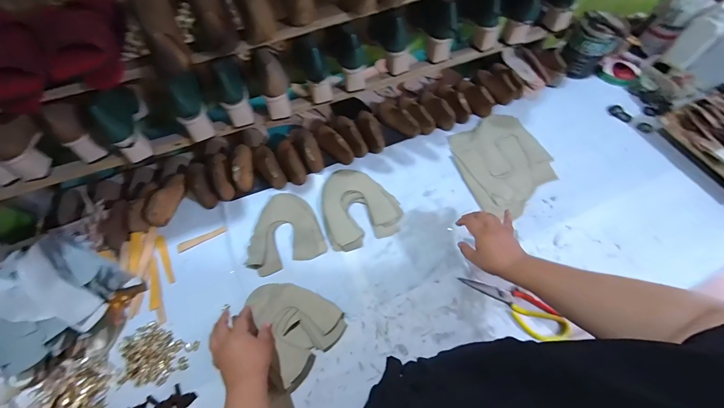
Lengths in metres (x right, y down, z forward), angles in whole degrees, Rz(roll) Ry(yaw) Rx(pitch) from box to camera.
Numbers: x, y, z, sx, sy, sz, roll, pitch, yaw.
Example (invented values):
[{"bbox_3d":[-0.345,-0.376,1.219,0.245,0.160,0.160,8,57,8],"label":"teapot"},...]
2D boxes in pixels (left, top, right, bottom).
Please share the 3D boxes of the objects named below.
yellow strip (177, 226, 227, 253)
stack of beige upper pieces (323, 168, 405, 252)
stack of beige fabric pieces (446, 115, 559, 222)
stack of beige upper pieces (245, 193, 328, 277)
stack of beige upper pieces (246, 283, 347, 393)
[{"bbox_3d":[-0.364,0.078,0.704,0.109,0.007,0.021,-27,66,-10],"label":"yellow strip"},{"bbox_3d":[-0.010,-0.003,0.711,0.170,0.019,0.193,-20,65,-7],"label":"stack of beige upper pieces"},{"bbox_3d":[0.342,-0.106,0.752,0.220,0.010,0.248,-21,66,-7],"label":"stack of beige fabric pieces"},{"bbox_3d":[-0.182,0.059,0.693,0.163,0.007,0.171,-22,66,-8],"label":"stack of beige upper pieces"},{"bbox_3d":[-0.141,0.227,0.607,0.184,0.027,0.149,39,72,18],"label":"stack of beige upper pieces"}]

